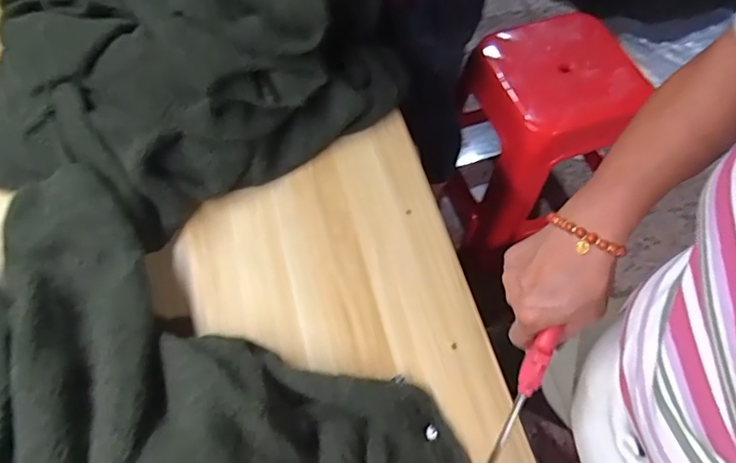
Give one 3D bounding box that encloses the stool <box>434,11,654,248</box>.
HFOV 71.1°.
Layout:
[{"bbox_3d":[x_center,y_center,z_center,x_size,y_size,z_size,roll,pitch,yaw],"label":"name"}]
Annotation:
[{"bbox_3d":[0.366,-0.214,1.257,0.397,0.463,0.397,0,65,0],"label":"stool"}]

